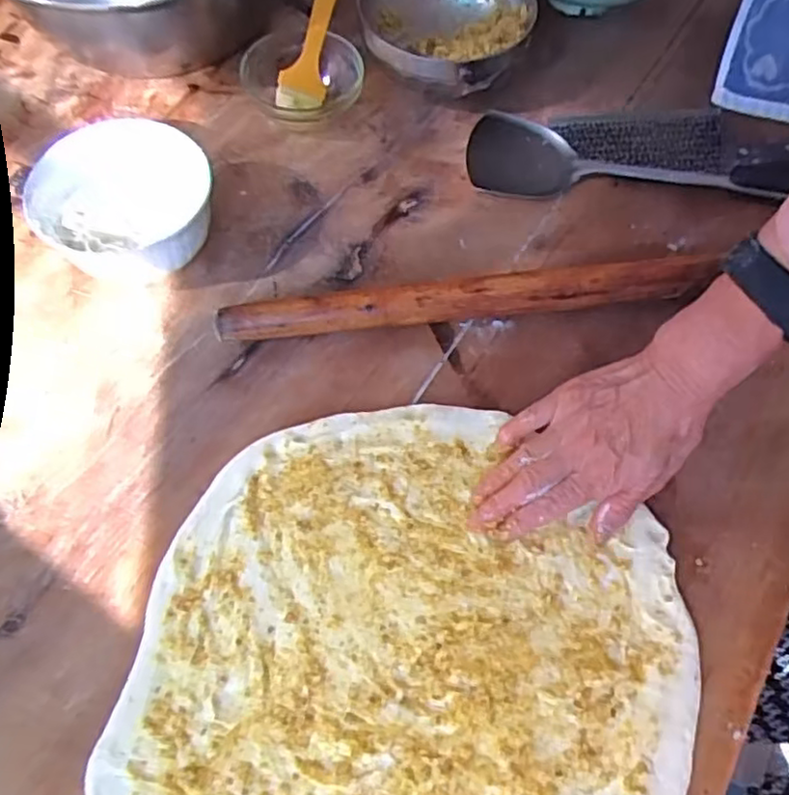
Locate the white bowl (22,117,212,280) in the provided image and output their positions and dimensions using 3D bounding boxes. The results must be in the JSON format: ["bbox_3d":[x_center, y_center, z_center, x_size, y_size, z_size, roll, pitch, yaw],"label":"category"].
[{"bbox_3d":[-0.198,-0.139,0.498,0.122,0.074,0.122,0,64,0],"label":"white bowl"}]

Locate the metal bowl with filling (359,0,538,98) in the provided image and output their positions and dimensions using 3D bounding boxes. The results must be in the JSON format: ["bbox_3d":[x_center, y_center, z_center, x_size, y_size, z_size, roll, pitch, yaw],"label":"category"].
[{"bbox_3d":[0.049,-0.319,0.590,0.141,0.067,0.148,1,64,-1],"label":"metal bowl with filling"}]

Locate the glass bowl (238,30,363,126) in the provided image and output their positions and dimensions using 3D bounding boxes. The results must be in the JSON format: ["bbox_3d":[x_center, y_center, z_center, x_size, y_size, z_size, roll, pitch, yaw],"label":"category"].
[{"bbox_3d":[-0.081,-0.278,0.583,0.106,0.042,0.100,0,64,0],"label":"glass bowl"}]

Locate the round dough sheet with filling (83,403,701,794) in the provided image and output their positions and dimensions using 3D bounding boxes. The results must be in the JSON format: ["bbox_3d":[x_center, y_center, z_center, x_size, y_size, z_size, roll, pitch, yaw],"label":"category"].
[{"bbox_3d":[0.011,0.150,0.393,0.309,0.008,0.302,0,64,0],"label":"round dough sheet with filling"}]

